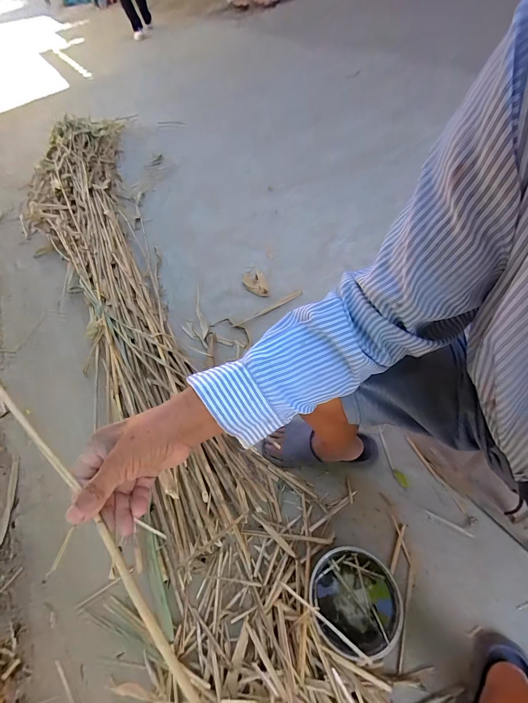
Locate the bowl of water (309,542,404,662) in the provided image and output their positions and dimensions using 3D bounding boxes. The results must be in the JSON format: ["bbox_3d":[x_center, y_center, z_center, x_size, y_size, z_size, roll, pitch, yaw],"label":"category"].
[{"bbox_3d":[0.170,0.468,0.608,0.159,0.075,0.156,-5,54,7],"label":"bowl of water"}]

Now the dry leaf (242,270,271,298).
[{"bbox_3d":[-0.036,-0.257,1.171,0.080,0.019,0.162,-17,53,-2],"label":"dry leaf"}]

